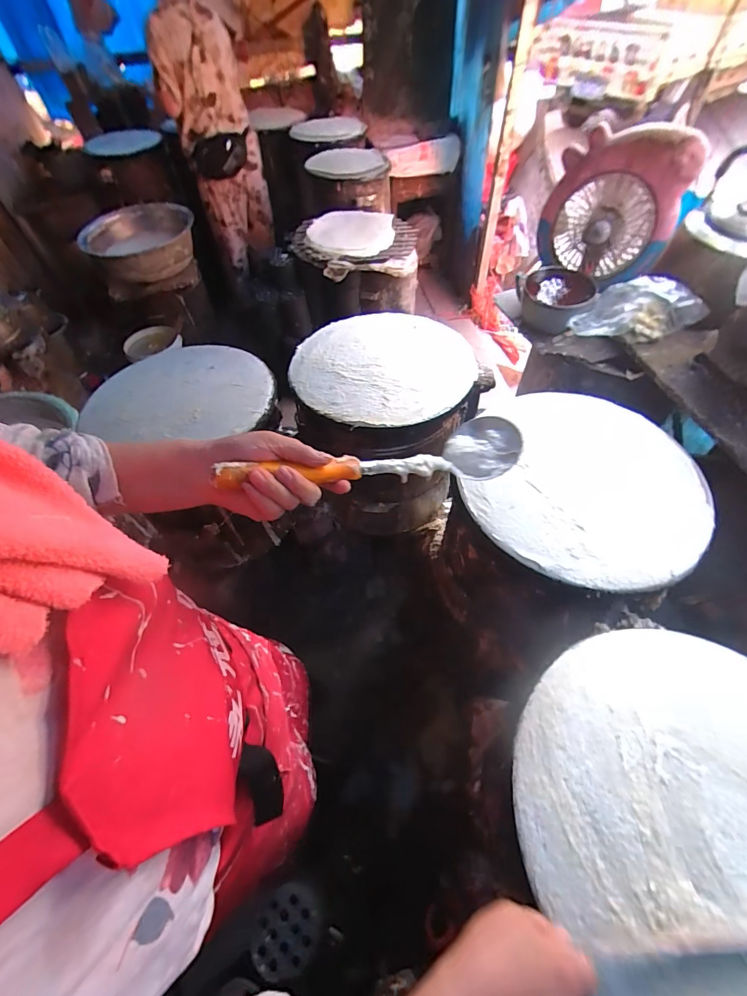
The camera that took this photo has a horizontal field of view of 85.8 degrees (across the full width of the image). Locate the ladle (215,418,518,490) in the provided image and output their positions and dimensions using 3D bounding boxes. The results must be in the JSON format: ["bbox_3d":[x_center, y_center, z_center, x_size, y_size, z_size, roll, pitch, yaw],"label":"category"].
[{"bbox_3d":[0.017,-0.051,0.442,0.359,0.059,0.087,-8,50,-32],"label":"ladle"}]

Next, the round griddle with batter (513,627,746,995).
[{"bbox_3d":[0.331,0.317,0.385,0.355,0.021,0.362,-1,53,1],"label":"round griddle with batter"}]

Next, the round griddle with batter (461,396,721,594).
[{"bbox_3d":[0.337,-0.035,0.640,0.339,0.032,0.374,17,55,14],"label":"round griddle with batter"}]

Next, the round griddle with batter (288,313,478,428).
[{"bbox_3d":[0.022,-0.284,0.844,0.363,0.033,0.374,17,55,14],"label":"round griddle with batter"}]

